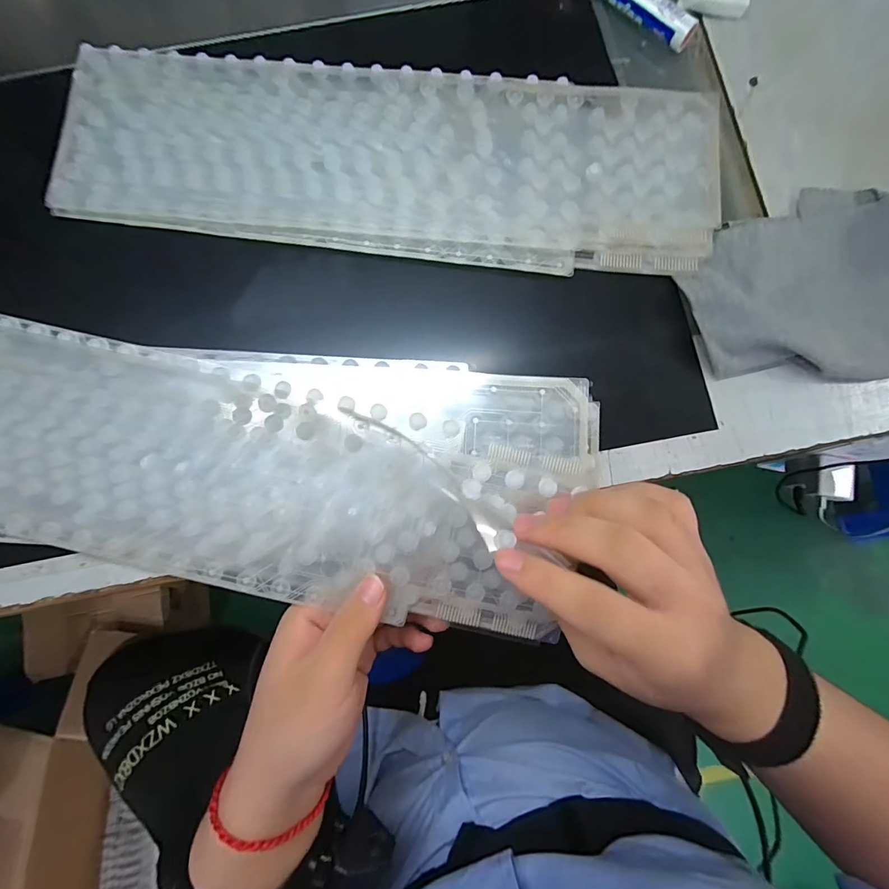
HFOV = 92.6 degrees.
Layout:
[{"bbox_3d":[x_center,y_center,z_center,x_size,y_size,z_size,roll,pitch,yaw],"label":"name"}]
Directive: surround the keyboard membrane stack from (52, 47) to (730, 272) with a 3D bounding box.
[{"bbox_3d":[-0.038,-0.179,0.270,0.401,0.015,0.126,5,80,2],"label":"keyboard membrane stack"}]

